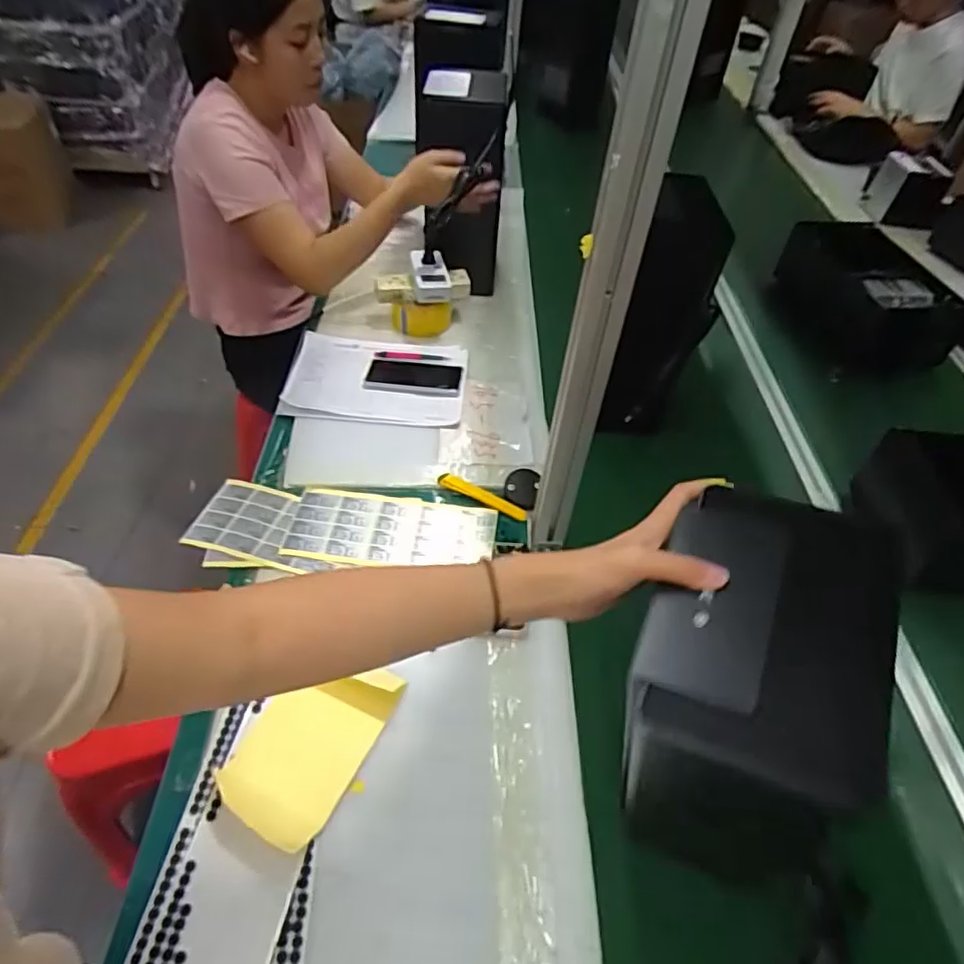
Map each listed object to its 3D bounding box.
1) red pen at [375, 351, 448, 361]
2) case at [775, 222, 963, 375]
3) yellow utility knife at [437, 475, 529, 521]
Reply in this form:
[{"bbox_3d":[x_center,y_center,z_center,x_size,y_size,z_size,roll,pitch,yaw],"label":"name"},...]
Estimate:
[{"bbox_3d":[-0.125,-0.224,1.142,0.129,0.012,0.018,6,47,1],"label":"red pen"},{"bbox_3d":[0.768,-0.387,1.306,0.211,0.151,0.362,-11,49,-15],"label":"case"},{"bbox_3d":[0.001,0.021,0.929,0.140,0.007,0.021,24,49,17],"label":"yellow utility knife"}]

